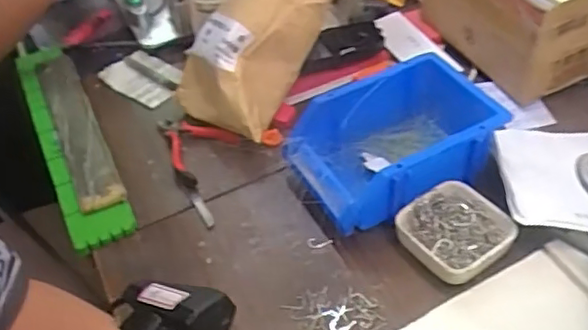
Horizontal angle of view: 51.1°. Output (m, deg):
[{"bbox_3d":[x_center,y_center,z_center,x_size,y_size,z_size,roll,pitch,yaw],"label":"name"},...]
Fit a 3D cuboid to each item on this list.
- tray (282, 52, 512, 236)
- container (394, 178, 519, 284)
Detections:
[{"bbox_3d":[0.095,-0.018,0.598,0.191,0.078,0.128,-20,47,-13],"label":"tray"},{"bbox_3d":[0.140,0.061,0.545,0.085,0.030,0.080,-29,49,-21],"label":"container"}]

